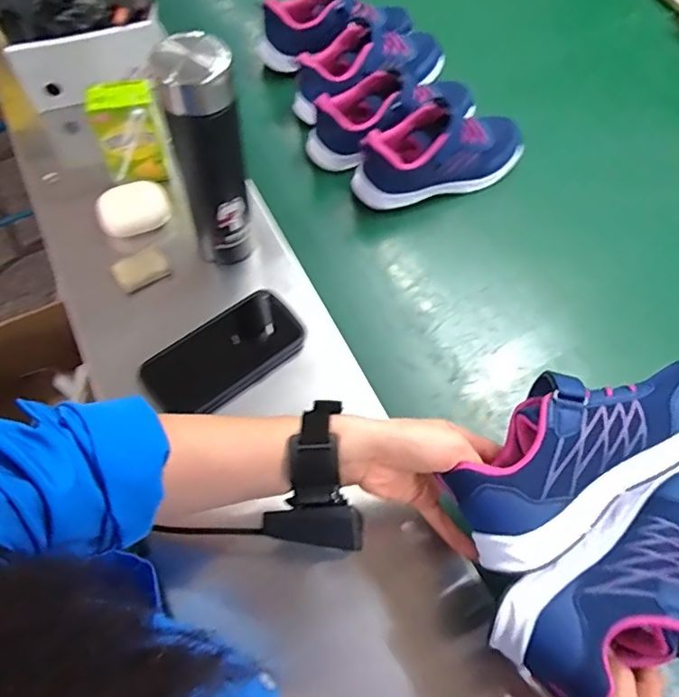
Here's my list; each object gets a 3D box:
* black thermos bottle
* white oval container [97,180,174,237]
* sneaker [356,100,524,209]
[{"bbox_3d":[-0.118,-0.171,0.502,0.060,0.224,0.058,-9,64,-7],"label":"black thermos bottle"},{"bbox_3d":[-0.234,-0.159,0.607,0.078,0.036,0.066,-24,67,-14],"label":"white oval container"},{"bbox_3d":[0.128,-0.242,0.642,0.214,0.089,0.071,-15,65,-10],"label":"sneaker"}]

